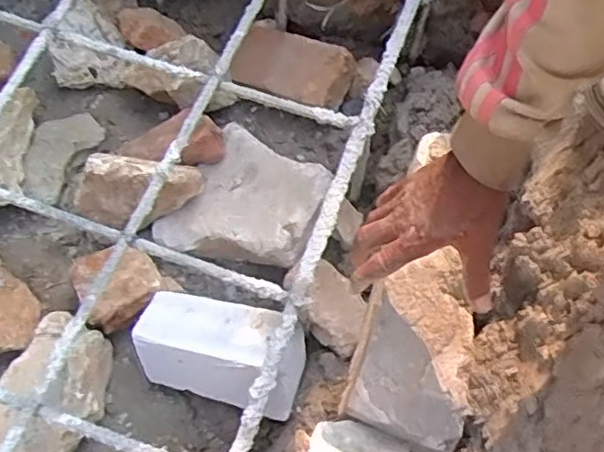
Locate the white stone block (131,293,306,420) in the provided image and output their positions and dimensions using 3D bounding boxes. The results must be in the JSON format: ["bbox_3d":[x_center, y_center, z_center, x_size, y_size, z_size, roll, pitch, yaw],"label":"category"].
[{"bbox_3d":[-0.101,0.153,0.786,0.211,0.122,0.117,18,68,7],"label":"white stone block"}]

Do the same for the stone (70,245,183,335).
[{"bbox_3d":[-0.238,0.072,0.827,0.115,0.054,0.098,-35,71,-14],"label":"stone"}]

